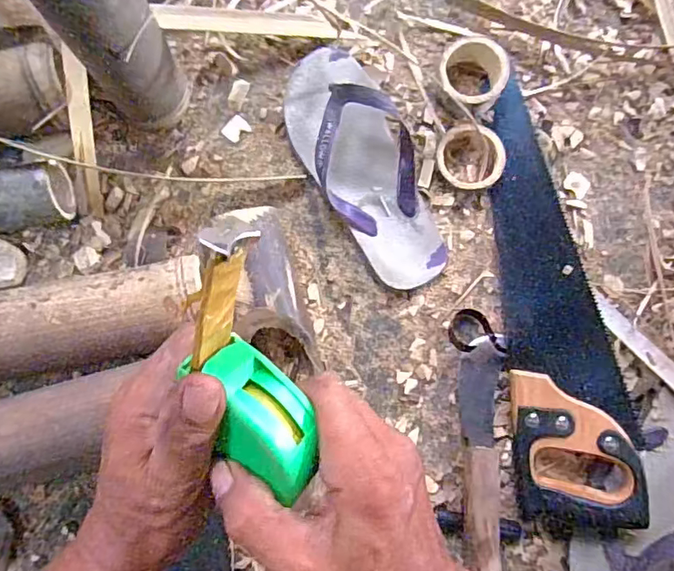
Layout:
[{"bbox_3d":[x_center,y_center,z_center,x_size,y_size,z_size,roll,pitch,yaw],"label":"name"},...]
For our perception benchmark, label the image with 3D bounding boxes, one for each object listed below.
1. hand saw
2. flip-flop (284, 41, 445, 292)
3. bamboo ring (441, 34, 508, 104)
[{"bbox_3d":[0.215,0.009,0.512,0.120,0.042,0.439,-3,86,-4],"label":"hand saw"},{"bbox_3d":[0.029,-0.118,0.520,0.101,0.047,0.249,-28,88,-5],"label":"flip-flop"},{"bbox_3d":[0.137,-0.214,0.541,0.066,0.040,0.066,0,85,-4],"label":"bamboo ring"}]

